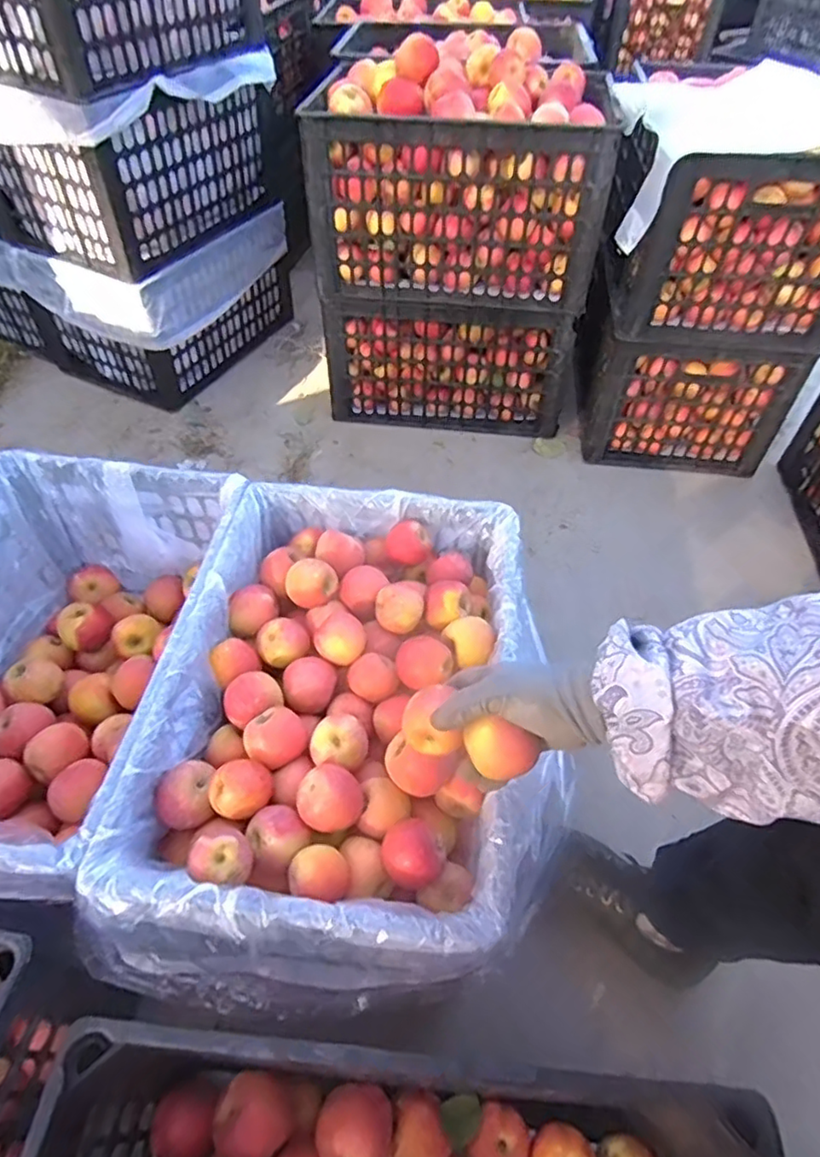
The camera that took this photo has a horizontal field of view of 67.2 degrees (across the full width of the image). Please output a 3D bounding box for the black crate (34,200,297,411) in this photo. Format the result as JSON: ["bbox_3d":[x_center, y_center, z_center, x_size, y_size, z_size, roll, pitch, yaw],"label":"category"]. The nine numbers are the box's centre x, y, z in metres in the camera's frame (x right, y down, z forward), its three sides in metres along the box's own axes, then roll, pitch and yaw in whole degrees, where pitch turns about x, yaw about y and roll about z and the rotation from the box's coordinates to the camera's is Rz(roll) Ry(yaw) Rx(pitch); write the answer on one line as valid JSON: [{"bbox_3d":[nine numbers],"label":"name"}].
[{"bbox_3d":[-0.553,-0.656,1.415,0.347,0.263,0.486,20,51,16],"label":"black crate"}]

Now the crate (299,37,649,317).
[{"bbox_3d":[0.094,-0.677,1.064,0.487,0.302,0.255,7,48,4],"label":"crate"}]

